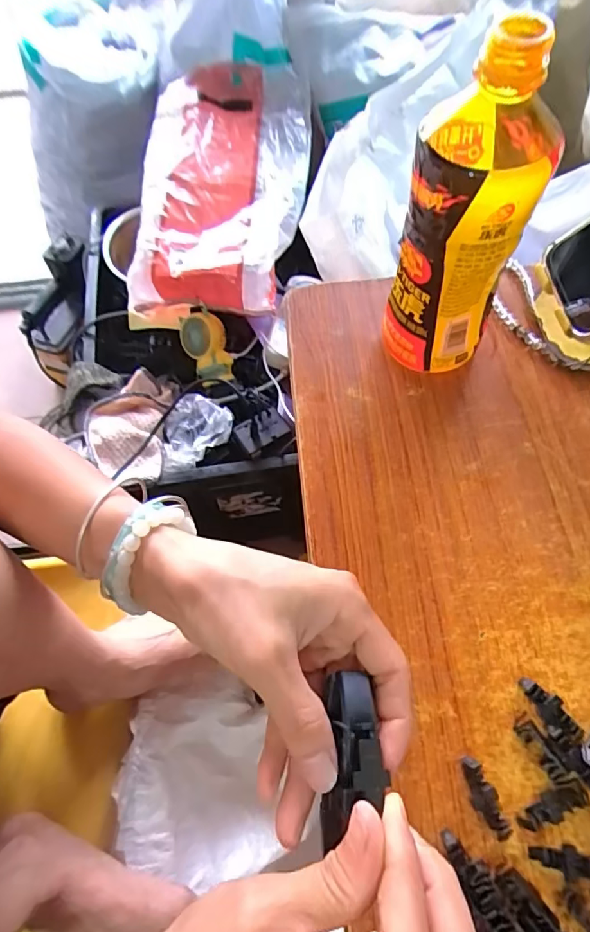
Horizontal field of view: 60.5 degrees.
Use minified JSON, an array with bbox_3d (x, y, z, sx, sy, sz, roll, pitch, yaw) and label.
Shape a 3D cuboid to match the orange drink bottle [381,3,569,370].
[{"bbox_3d":[0.099,-0.140,0.301,0.064,0.187,0.071,17,64,11],"label":"orange drink bottle"}]

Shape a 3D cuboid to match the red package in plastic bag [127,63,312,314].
[{"bbox_3d":[-0.114,-0.448,0.793,0.274,0.122,0.462,-2,62,1],"label":"red package in plastic bag"}]

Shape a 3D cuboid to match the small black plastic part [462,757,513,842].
[{"bbox_3d":[0.093,0.162,0.246,0.013,0.006,0.035,-23,64,-10],"label":"small black plastic part"}]

